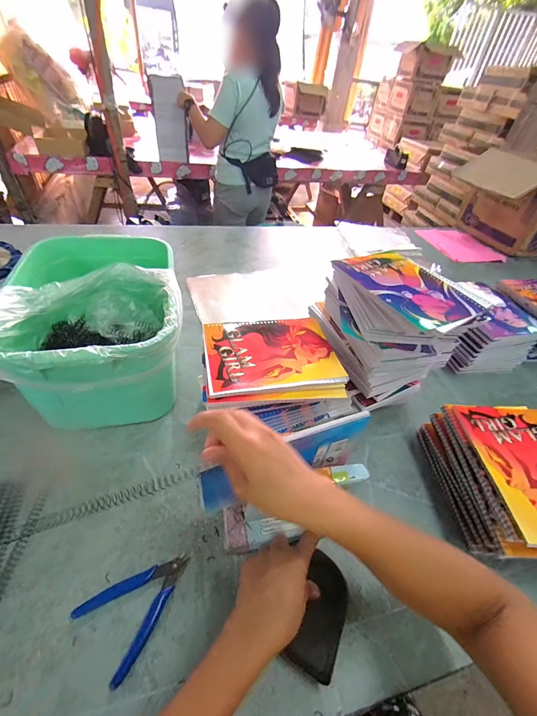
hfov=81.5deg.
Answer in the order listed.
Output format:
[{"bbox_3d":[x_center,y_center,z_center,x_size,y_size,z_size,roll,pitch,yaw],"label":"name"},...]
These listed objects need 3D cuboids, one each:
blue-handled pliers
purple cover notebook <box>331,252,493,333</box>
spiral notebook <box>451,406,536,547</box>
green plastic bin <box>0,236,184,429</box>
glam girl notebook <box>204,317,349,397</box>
[{"bbox_3d":[-0.147,0.277,0.362,0.084,0.006,0.116,33,49,24],"label":"blue-handled pliers"},{"bbox_3d":[0.212,-0.112,0.479,0.151,0.010,0.196,-24,52,-29],"label":"purple cover notebook"},{"bbox_3d":[0.364,0.148,0.427,0.148,0.012,0.193,2,44,-5],"label":"spiral notebook"},{"bbox_3d":[-0.278,-0.044,0.544,0.240,0.195,0.323,-5,46,-13],"label":"green plastic bin"},{"bbox_3d":[0.005,-0.010,0.481,0.198,0.009,0.149,-5,45,-12],"label":"glam girl notebook"}]

